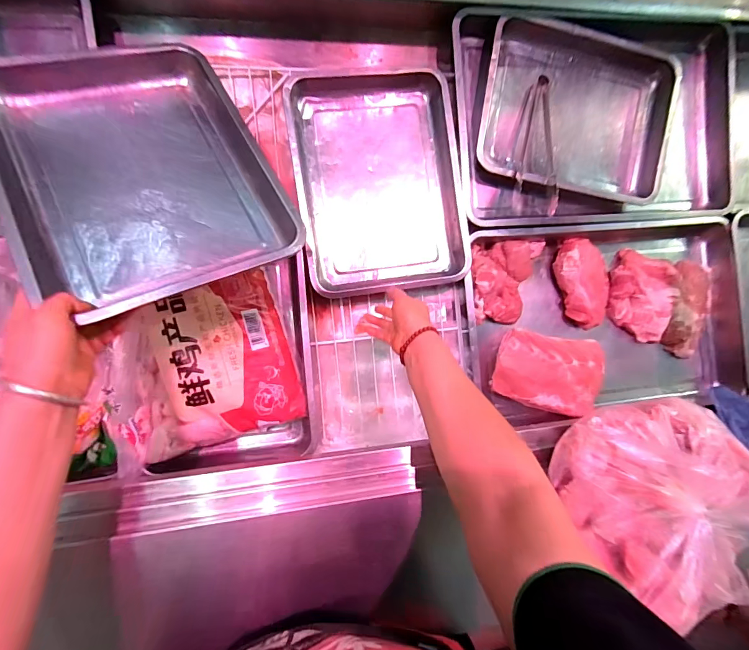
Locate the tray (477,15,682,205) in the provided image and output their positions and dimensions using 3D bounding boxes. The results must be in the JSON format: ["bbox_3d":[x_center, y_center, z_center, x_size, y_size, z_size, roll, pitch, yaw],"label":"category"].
[{"bbox_3d":[0.398,-0.408,0.734,0.387,0.053,0.315,5,91,-9],"label":"tray"}]

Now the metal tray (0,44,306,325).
[{"bbox_3d":[-0.301,-0.206,0.486,0.285,0.067,0.392,-24,78,-26],"label":"metal tray"}]

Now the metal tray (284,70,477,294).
[{"bbox_3d":[0.007,-0.260,0.689,0.286,0.064,0.387,-8,93,-9],"label":"metal tray"}]

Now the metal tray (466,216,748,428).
[{"bbox_3d":[0.455,-0.013,0.760,0.563,0.067,0.376,-7,93,-9],"label":"metal tray"}]

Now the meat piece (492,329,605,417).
[{"bbox_3d":[0.340,0.093,0.742,0.215,0.062,0.143,8,91,-10],"label":"meat piece"}]

